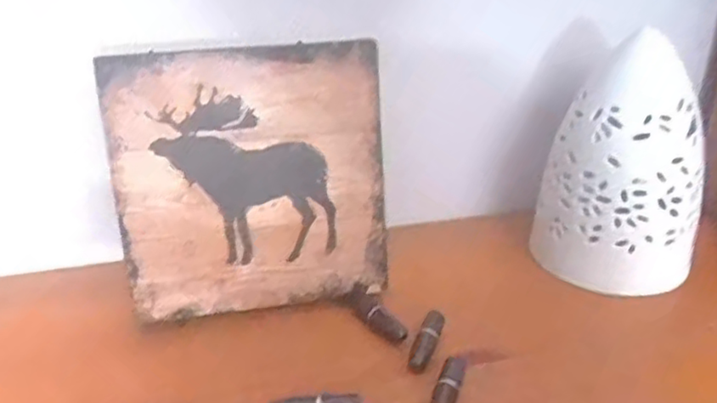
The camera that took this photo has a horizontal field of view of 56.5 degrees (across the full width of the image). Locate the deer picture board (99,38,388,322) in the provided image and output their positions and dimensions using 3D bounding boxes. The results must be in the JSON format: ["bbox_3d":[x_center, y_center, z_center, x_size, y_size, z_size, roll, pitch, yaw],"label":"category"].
[{"bbox_3d":[-0.100,-0.019,0.635,0.249,0.253,0.023,-6,15,-13],"label":"deer picture board"}]

